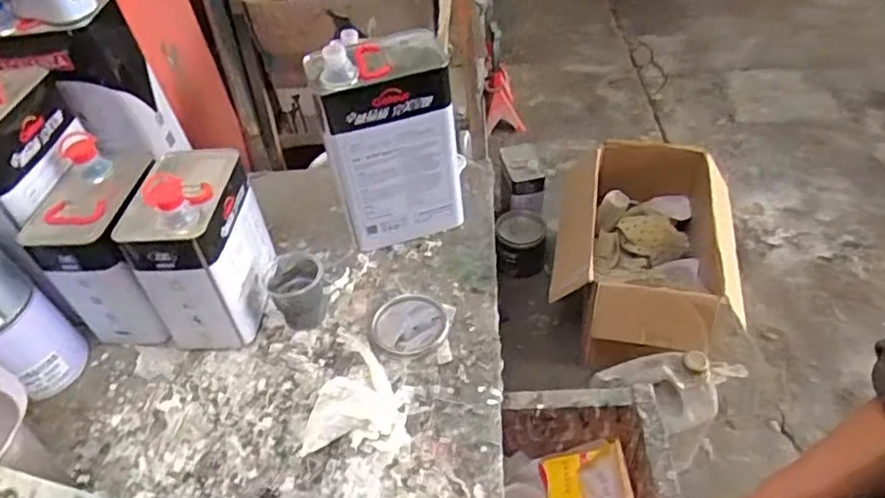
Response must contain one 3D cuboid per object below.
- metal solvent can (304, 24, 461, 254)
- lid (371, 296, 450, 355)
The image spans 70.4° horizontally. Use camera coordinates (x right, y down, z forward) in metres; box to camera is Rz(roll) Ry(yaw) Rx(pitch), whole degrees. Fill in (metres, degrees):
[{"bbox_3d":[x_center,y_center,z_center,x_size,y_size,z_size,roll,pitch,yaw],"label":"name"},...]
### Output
[{"bbox_3d":[-0.067,-0.136,0.836,0.168,0.268,0.095,-11,45,-4],"label":"metal solvent can"},{"bbox_3d":[-0.039,0.094,0.792,0.093,0.008,0.089,-4,45,4],"label":"lid"}]

